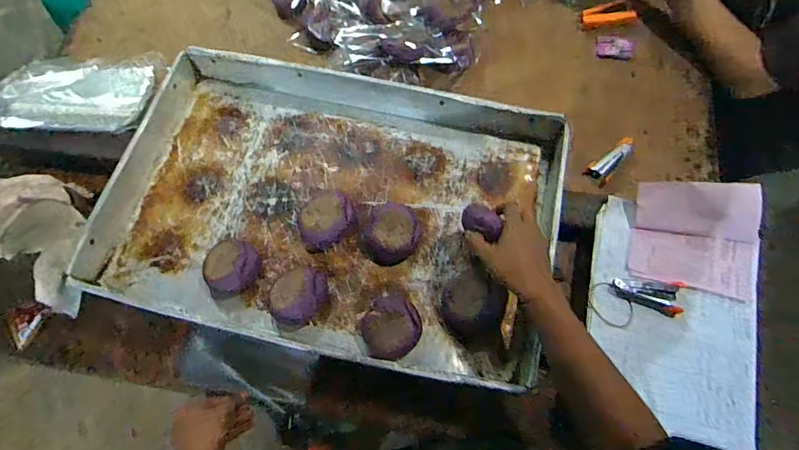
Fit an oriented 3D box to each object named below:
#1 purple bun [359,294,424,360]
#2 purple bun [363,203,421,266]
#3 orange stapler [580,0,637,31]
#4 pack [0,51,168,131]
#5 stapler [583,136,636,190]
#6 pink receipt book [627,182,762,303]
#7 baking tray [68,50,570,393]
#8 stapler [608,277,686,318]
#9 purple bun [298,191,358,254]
[{"bbox_3d":[-0.011,0.136,0.625,0.076,0.040,0.082,0,69,0],"label":"purple bun"},{"bbox_3d":[-0.010,0.012,0.681,0.076,0.032,0.087,25,71,9],"label":"purple bun"},{"bbox_3d":[0.396,-0.397,0.886,0.096,0.024,0.047,-1,69,14],"label":"orange stapler"},{"bbox_3d":[-0.526,-0.228,0.785,0.258,0.042,0.152,-2,69,-1],"label":"pack"},{"bbox_3d":[0.351,-0.108,0.785,0.042,0.033,0.100,39,73,15],"label":"stapler"},{"bbox_3d":[0.425,0.015,0.672,0.171,0.023,0.155,8,92,5],"label":"pink receipt book"},{"bbox_3d":[-0.100,-0.035,0.683,0.641,0.065,0.407,12,70,4],"label":"baking tray"},{"bbox_3d":[0.348,0.098,0.654,0.097,0.017,0.049,7,70,3],"label":"stapler"},{"bbox_3d":[-0.109,-0.007,0.692,0.092,0.036,0.078,-25,71,-9],"label":"purple bun"}]

